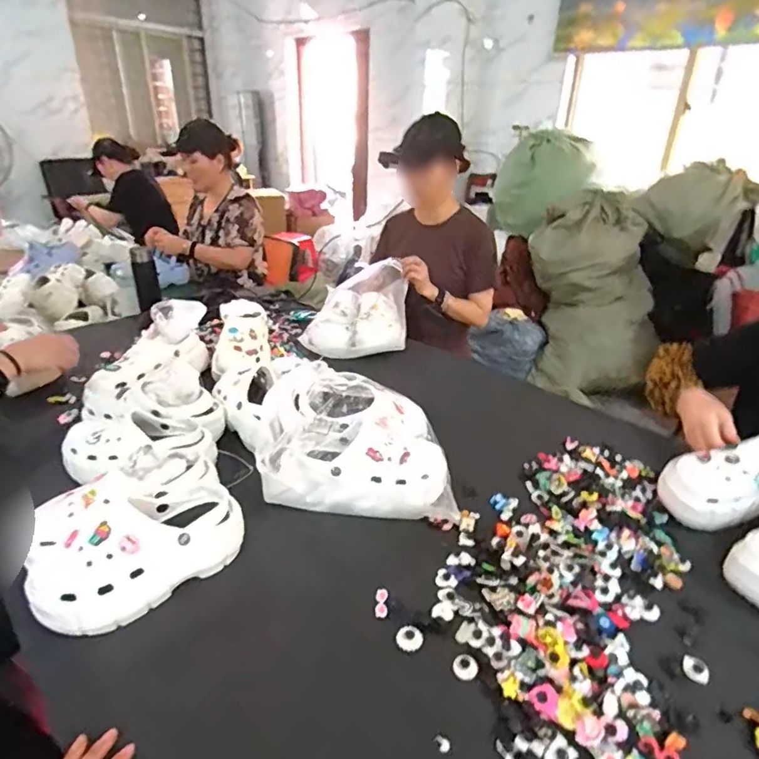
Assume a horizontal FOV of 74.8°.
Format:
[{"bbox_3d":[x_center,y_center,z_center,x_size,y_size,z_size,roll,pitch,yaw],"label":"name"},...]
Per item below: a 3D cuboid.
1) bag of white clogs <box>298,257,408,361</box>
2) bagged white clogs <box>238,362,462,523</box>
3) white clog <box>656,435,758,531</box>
[{"bbox_3d":[-0.059,-0.199,1.322,0.263,0.152,0.308,0,27,-2],"label":"bag of white clogs"},{"bbox_3d":[-0.040,0.101,0.780,0.305,0.148,0.209,1,27,-2],"label":"bagged white clogs"},{"bbox_3d":[0.551,0.150,0.755,0.240,0.086,0.102,-6,28,-15],"label":"white clog"}]

